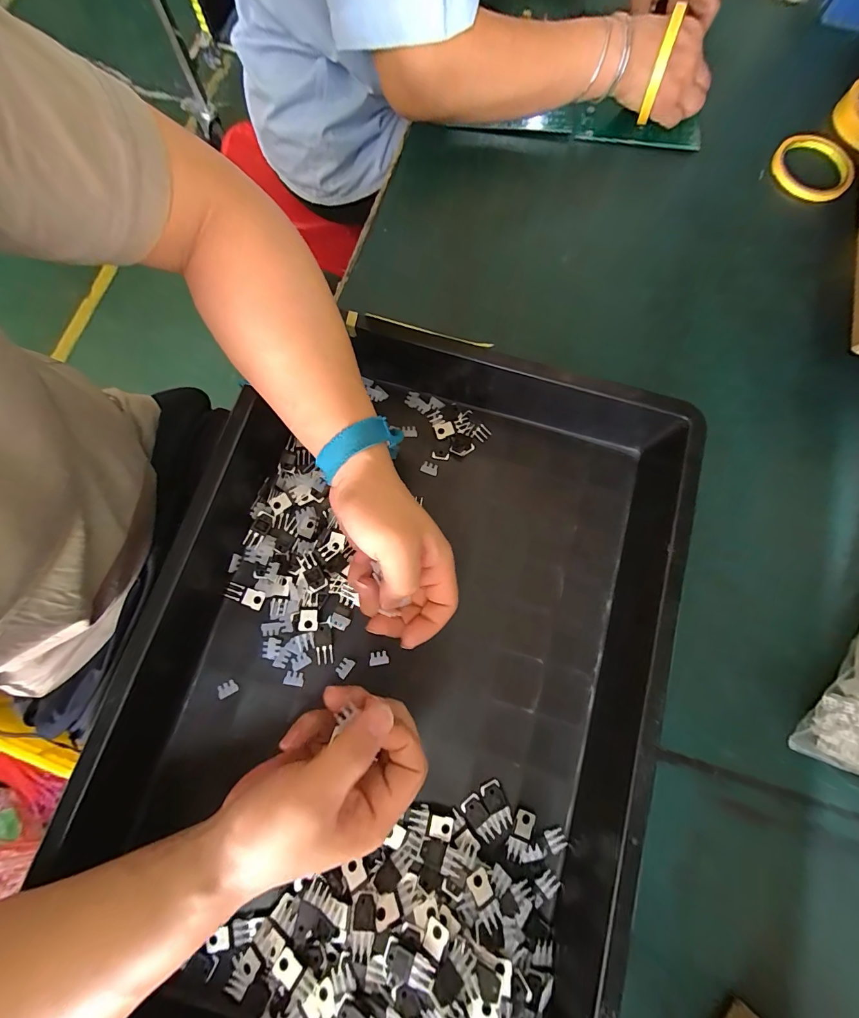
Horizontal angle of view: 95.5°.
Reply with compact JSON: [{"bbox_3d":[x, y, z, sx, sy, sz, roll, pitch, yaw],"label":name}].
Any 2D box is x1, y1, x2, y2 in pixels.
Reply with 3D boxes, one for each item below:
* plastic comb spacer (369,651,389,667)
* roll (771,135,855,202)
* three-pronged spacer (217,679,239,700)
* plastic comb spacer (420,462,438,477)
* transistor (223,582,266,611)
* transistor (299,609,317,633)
[{"bbox_3d":[-0.044,0.129,0.336,0.016,0.004,0.011,-8,77,-3],"label":"plastic comb spacer"},{"bbox_3d":[0.460,-0.410,0.465,0.092,0.011,0.092,0,77,-1],"label":"roll"},{"bbox_3d":[-0.169,0.151,0.325,0.016,0.004,0.011,-27,79,-7],"label":"three-pronged spacer"},{"bbox_3d":[0.000,-0.039,0.375,0.016,0.004,0.011,19,77,3],"label":"plastic comb spacer"},{"bbox_3d":[-0.163,0.076,0.342,0.035,0.004,0.016,21,77,4],"label":"transistor"},{"bbox_3d":[-0.104,0.096,0.336,0.015,0.007,0.019,-1,77,-1],"label":"transistor"}]

